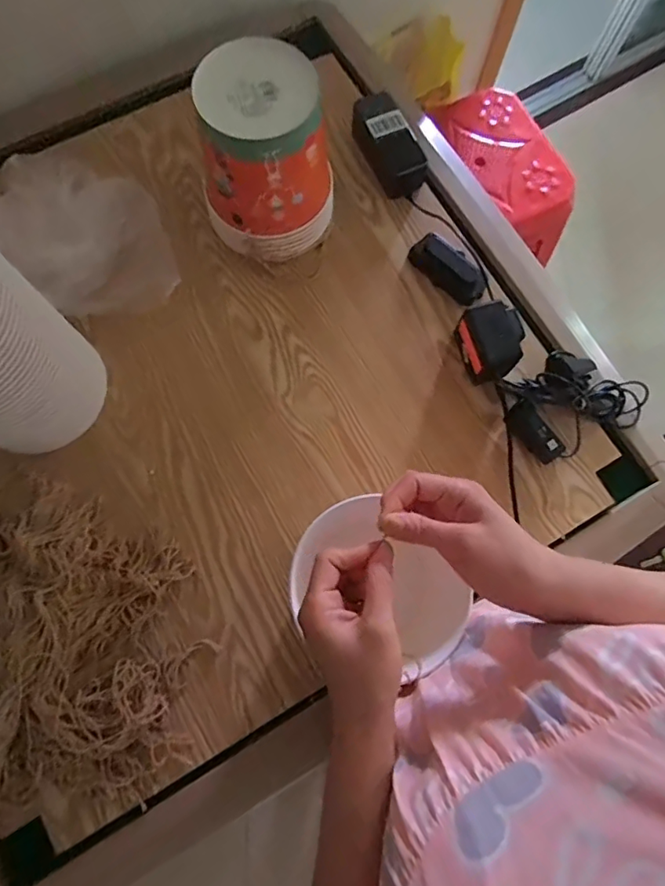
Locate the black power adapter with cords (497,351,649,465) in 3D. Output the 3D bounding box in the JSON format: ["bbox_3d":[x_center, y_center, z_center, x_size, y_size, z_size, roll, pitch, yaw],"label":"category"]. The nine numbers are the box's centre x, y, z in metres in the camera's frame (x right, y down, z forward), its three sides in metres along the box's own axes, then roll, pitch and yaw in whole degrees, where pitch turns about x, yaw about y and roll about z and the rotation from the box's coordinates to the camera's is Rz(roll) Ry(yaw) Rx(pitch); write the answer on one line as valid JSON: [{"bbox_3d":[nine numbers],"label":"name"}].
[{"bbox_3d":[0.296,-0.057,0.623,0.173,0.044,0.125,-31,78,-9],"label":"black power adapter with cords"}]

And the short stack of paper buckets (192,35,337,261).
[{"bbox_3d":[-0.077,-0.327,0.609,0.147,0.181,0.140,18,76,3],"label":"short stack of paper buckets"}]

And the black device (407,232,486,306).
[{"bbox_3d":[0.153,-0.231,0.680,0.044,0.030,0.112,-39,80,-11],"label":"black device"}]

